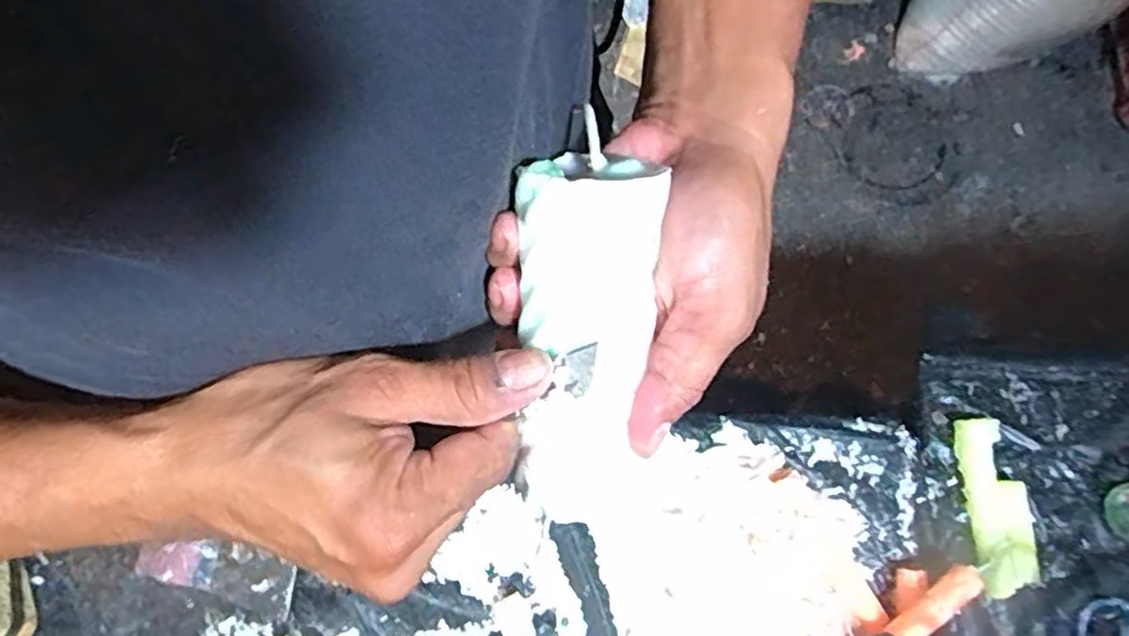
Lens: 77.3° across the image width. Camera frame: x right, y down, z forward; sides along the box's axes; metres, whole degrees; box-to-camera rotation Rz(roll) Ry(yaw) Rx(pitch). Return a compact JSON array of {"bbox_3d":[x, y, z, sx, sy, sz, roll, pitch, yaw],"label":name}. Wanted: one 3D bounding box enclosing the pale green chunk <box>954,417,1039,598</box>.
[{"bbox_3d":[0.327,0.140,0.531,0.048,0.019,0.125,-1,75,0],"label":"pale green chunk"}]

